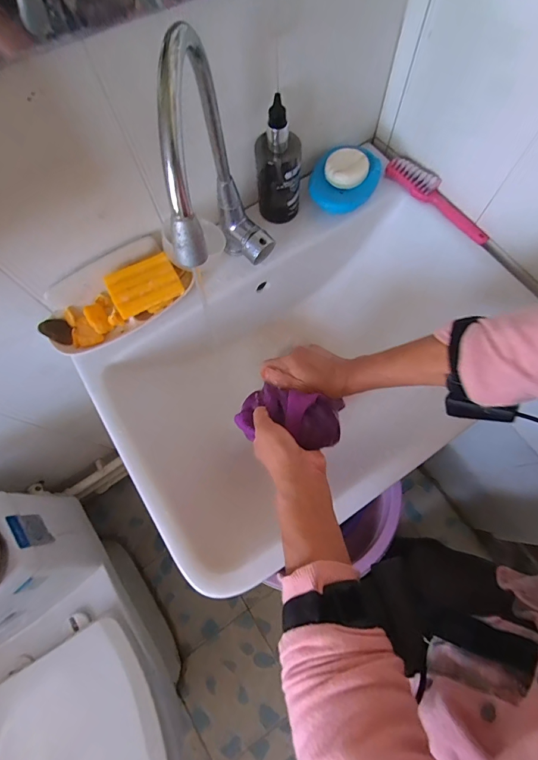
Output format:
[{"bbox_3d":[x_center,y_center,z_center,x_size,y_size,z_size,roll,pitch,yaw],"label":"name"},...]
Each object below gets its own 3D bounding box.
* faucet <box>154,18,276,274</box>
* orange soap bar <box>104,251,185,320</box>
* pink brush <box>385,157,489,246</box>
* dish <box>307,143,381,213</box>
[{"bbox_3d":[-0.038,-0.173,0.395,0.076,0.277,0.203,-1,72,2],"label":"faucet"},{"bbox_3d":[-0.168,-0.129,0.508,0.088,0.032,0.058,-27,73,-7],"label":"orange soap bar"},{"bbox_3d":[0.264,-0.284,0.583,0.037,0.020,0.194,-42,75,-11],"label":"pink brush"},{"bbox_3d":[0.117,-0.312,0.578,0.096,0.032,0.109,19,73,8],"label":"dish"}]

